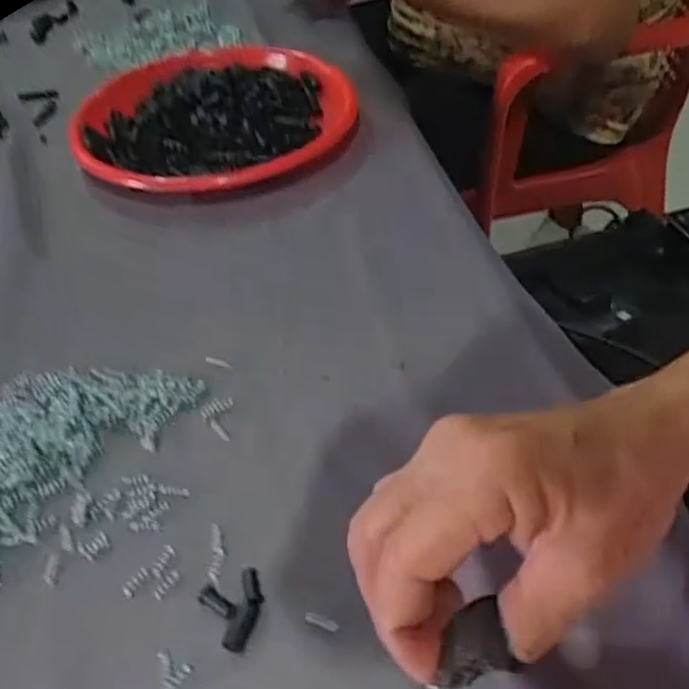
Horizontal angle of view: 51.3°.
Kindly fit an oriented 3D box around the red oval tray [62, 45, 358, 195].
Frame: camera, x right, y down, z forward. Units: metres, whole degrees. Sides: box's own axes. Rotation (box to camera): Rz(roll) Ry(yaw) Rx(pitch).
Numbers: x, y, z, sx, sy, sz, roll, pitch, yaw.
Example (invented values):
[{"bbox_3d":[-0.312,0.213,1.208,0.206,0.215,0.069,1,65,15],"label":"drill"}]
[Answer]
[{"bbox_3d":[-0.100,-0.183,0.578,0.208,0.039,0.202,0,45,7],"label":"red oval tray"}]

